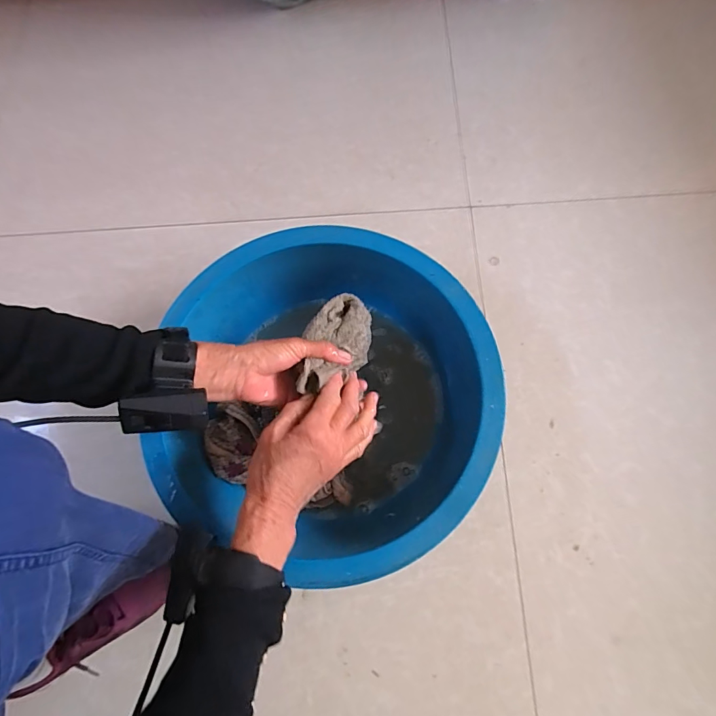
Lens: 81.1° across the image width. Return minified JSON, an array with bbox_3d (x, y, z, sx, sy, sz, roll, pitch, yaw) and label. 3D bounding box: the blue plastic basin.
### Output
[{"bbox_3d":[-0.029,0.048,0.504,0.364,0.115,0.378,-1,74,3],"label":"blue plastic basin"}]

